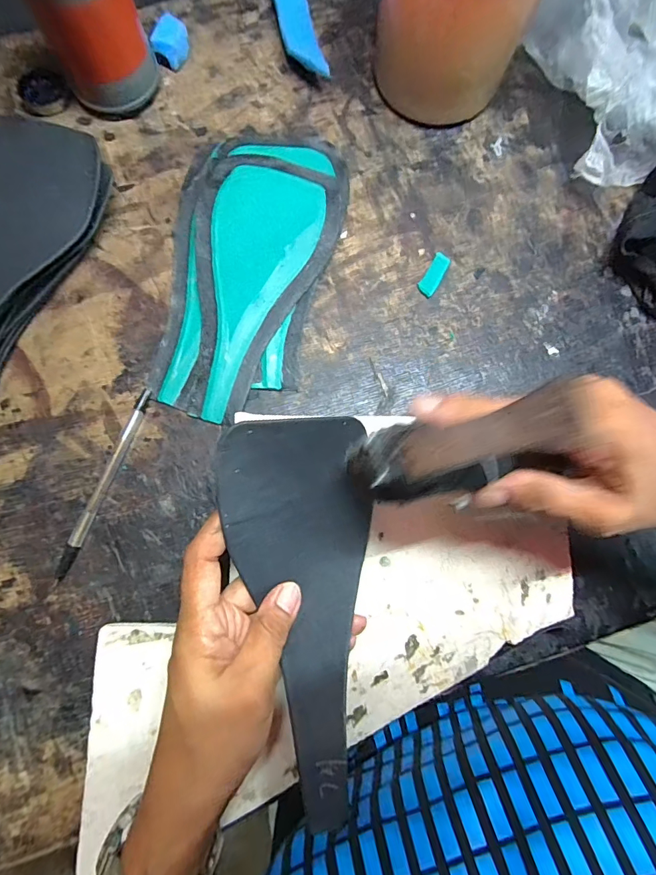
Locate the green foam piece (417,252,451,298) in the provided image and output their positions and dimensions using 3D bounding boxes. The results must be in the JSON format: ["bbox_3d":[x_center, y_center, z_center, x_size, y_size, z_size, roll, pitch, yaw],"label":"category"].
[{"bbox_3d":[0.084,-0.129,0.330,0.013,0.004,0.039,31,80,5],"label":"green foam piece"}]

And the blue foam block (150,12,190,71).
[{"bbox_3d":[-0.133,-0.338,0.357,0.024,0.020,0.034,22,79,3],"label":"blue foam block"}]

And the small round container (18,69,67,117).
[{"bbox_3d":[-0.241,-0.292,0.353,0.035,0.006,0.044,-12,79,-4],"label":"small round container"}]

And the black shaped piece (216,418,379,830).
[{"bbox_3d":[-0.008,0.086,0.229,0.081,0.039,0.192,-9,81,-3],"label":"black shaped piece"}]

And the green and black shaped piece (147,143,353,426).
[{"bbox_3d":[-0.062,-0.133,0.319,0.122,0.020,0.239,14,79,1],"label":"green and black shaped piece"}]

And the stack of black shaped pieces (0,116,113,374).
[{"bbox_3d":[-0.242,-0.124,0.301,0.094,0.045,0.221,24,79,3],"label":"stack of black shaped pieces"}]

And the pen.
[{"bbox_3d":[-0.157,0.031,0.292,0.011,0.006,0.139,20,79,3],"label":"pen"}]

